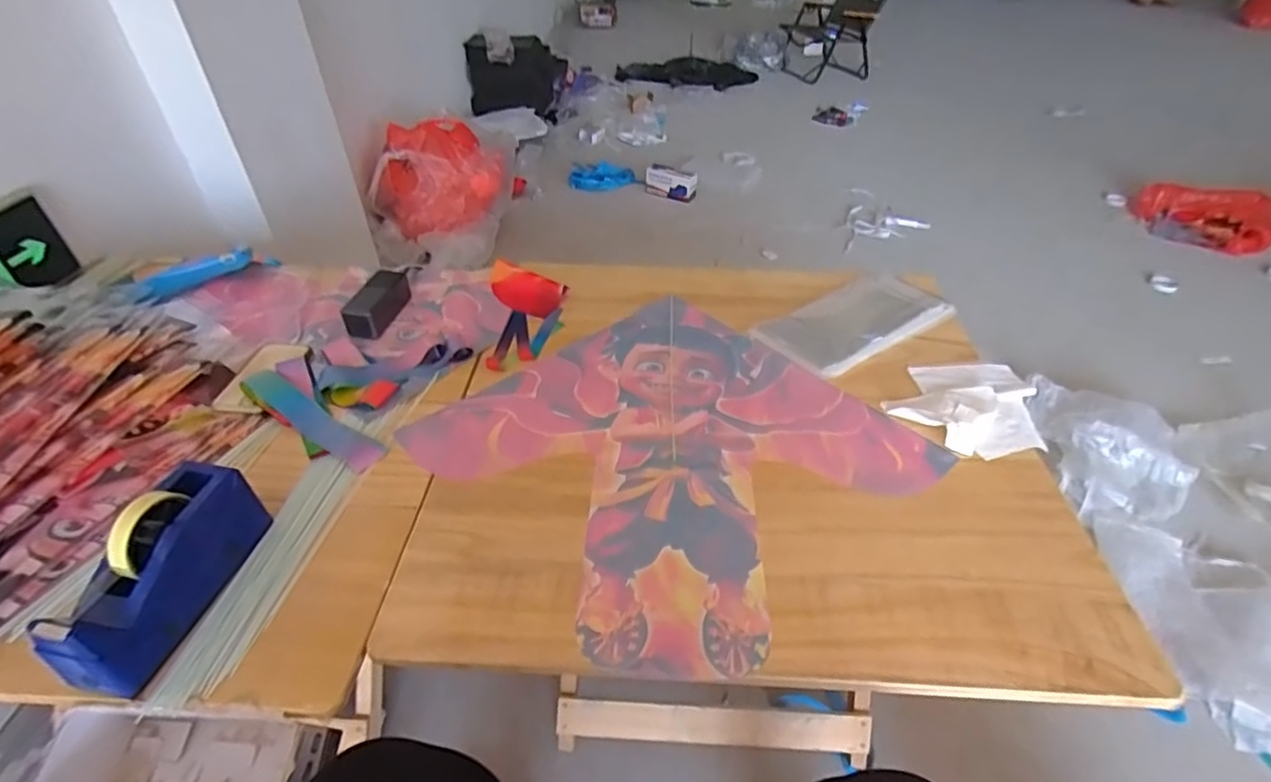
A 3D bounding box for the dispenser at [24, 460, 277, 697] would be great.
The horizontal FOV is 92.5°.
[{"bbox_3d":[-0.466,0.176,0.601,0.061,0.124,0.205,6,42,6],"label":"dispenser"}]

